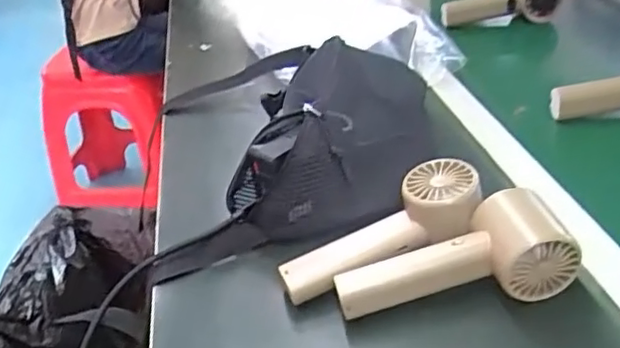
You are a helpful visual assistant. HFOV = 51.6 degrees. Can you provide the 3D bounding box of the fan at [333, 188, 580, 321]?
[{"bbox_3d":[0.096,0.060,0.442,0.155,0.068,0.051,-6,32,-1],"label":"fan"}]

